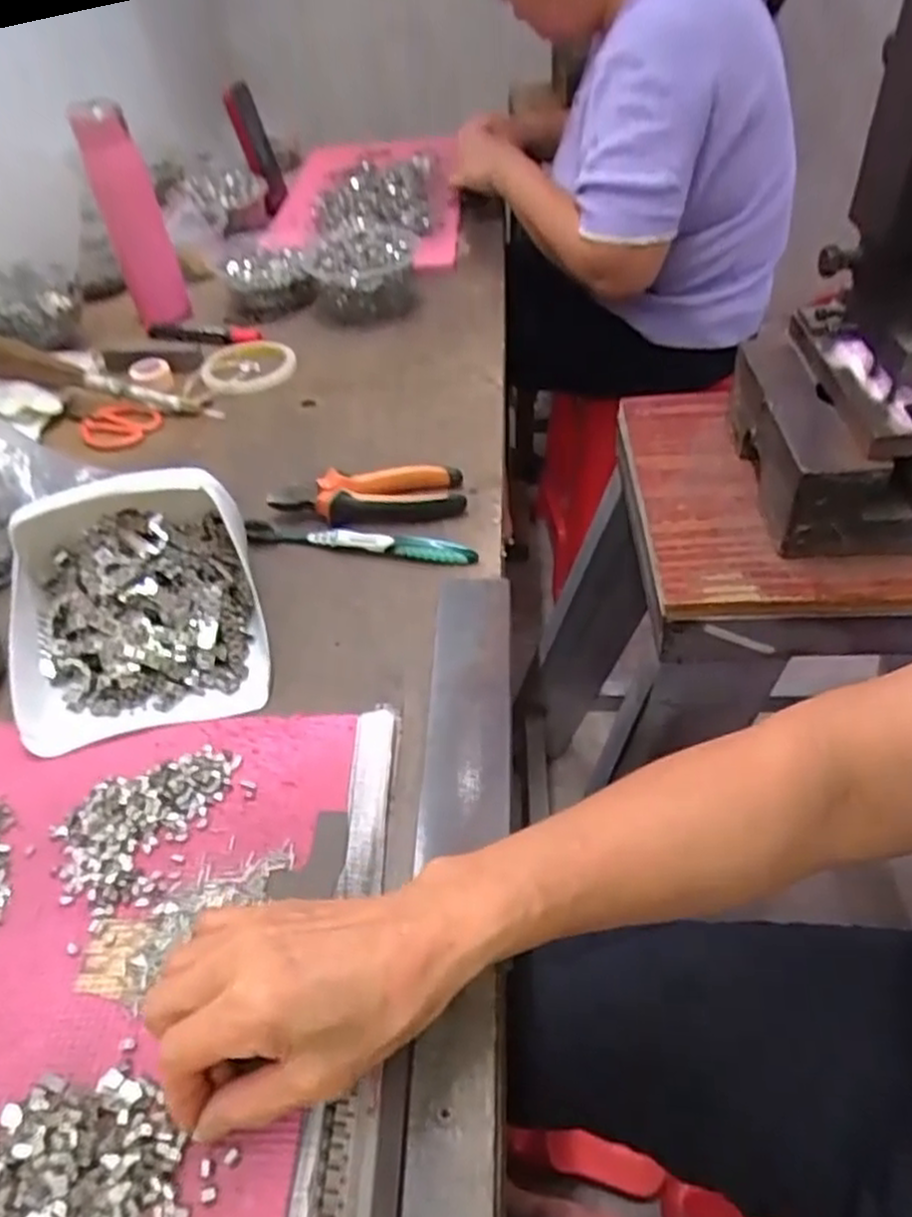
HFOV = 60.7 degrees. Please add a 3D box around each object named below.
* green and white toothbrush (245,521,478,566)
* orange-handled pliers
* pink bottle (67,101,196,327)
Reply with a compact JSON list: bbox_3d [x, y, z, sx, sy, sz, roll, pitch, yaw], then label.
[{"bbox_3d":[-0.074,-0.052,0.587,0.182,0.015,0.014,9,45,12],"label":"green and white toothbrush"},{"bbox_3d":[-0.071,-0.091,0.619,0.150,0.022,0.050,-4,44,-1],"label":"orange-handled pliers"},{"bbox_3d":[-0.362,-0.440,0.871,0.063,0.214,0.048,-22,47,-18],"label":"pink bottle"}]

